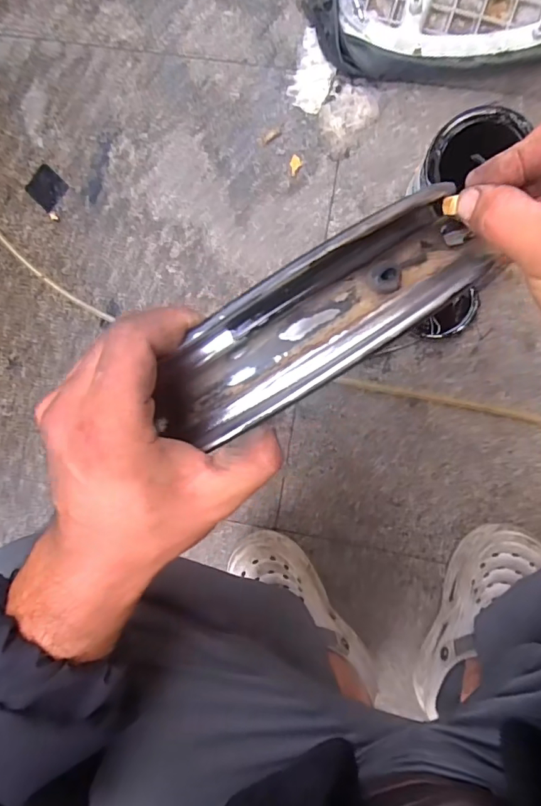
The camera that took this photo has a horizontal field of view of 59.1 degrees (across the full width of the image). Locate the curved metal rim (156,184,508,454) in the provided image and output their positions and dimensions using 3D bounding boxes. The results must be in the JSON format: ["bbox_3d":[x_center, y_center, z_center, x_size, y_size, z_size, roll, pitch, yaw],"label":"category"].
[{"bbox_3d":[0.020,-0.038,0.237,0.178,0.066,0.053,-33,93,-2],"label":"curved metal rim"}]

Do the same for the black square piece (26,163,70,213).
[{"bbox_3d":[-0.306,-0.294,0.652,0.047,0.004,0.046,44,101,-2],"label":"black square piece"}]

